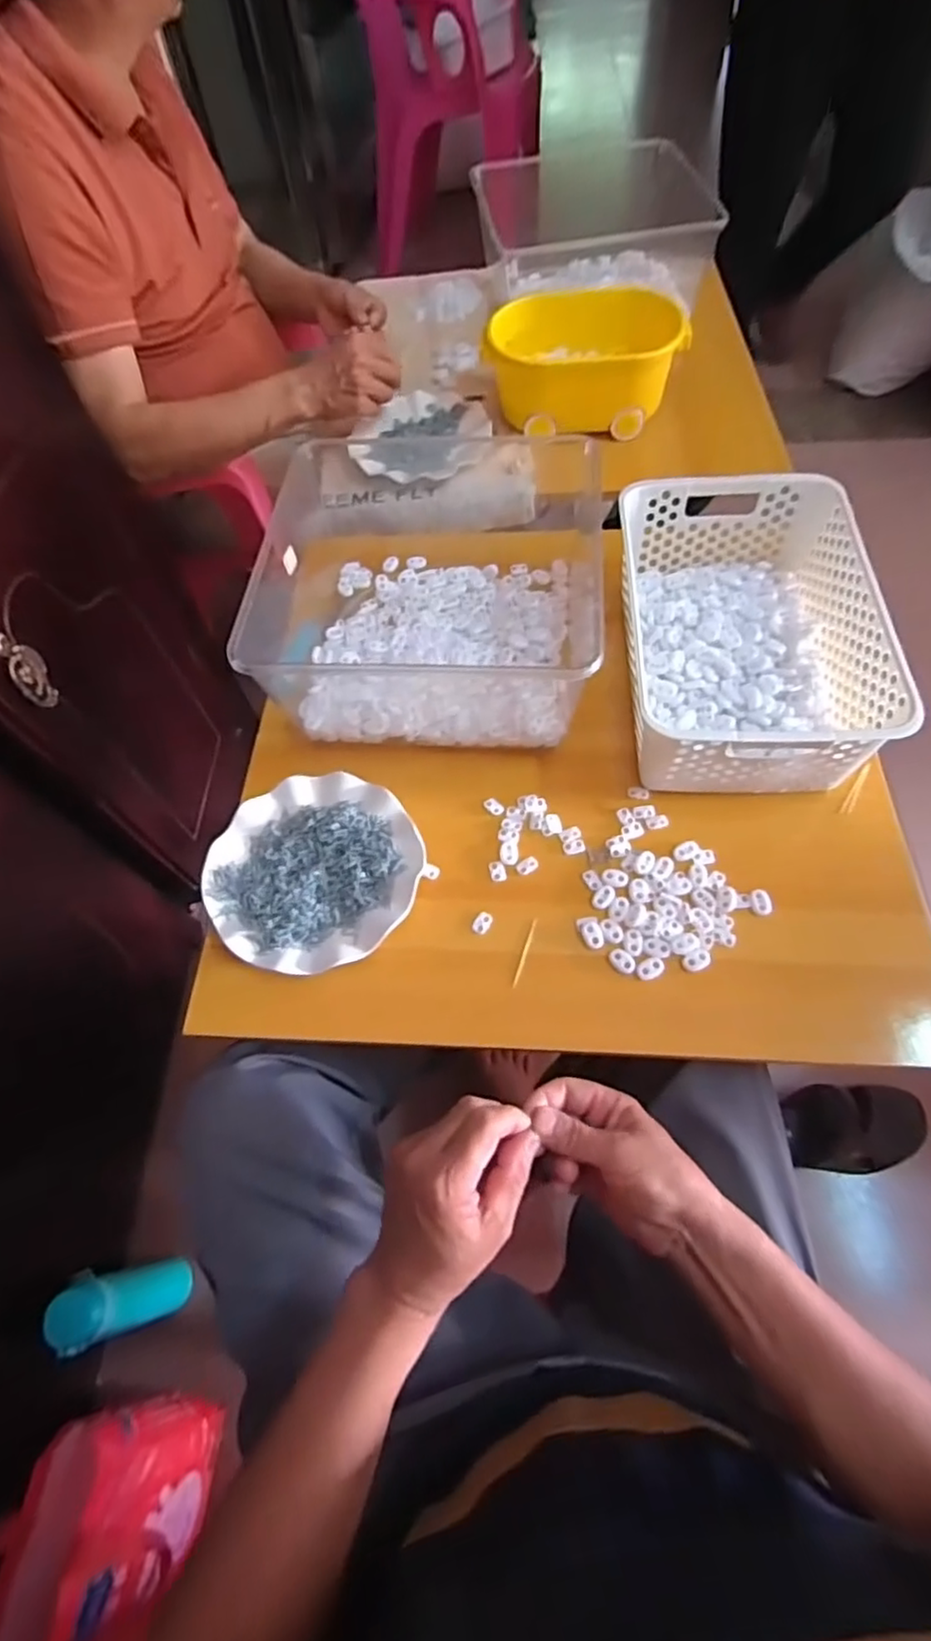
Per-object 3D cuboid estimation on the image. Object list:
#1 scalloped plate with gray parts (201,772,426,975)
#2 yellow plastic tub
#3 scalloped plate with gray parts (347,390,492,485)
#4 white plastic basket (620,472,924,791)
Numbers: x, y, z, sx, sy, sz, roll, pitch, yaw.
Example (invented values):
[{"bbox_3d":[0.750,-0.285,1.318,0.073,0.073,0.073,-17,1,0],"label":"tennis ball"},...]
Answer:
[{"bbox_3d":[-0.132,0.043,0.573,0.179,0.023,0.179,-2,61,3],"label":"scalloped plate with gray parts"},{"bbox_3d":[0.150,-0.582,0.829,0.242,0.099,0.150,8,62,9],"label":"yellow plastic tub"},{"bbox_3d":[-0.058,-0.508,0.873,0.179,0.040,0.176,-2,61,3],"label":"scalloped plate with gray parts"},{"bbox_3d":[0.251,-0.170,0.602,0.197,0.108,0.304,0,61,4],"label":"white plastic basket"}]

